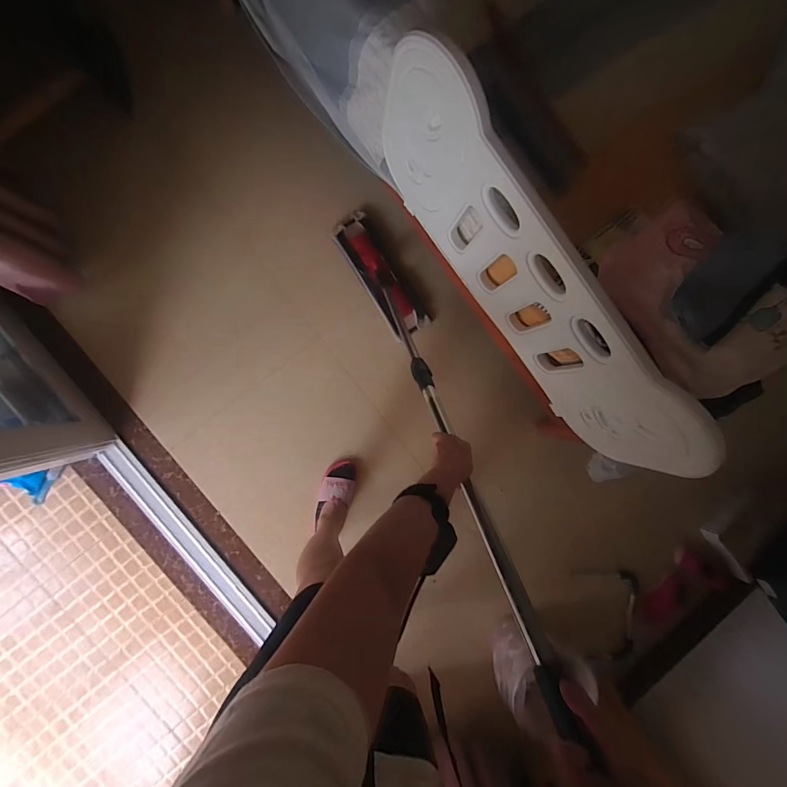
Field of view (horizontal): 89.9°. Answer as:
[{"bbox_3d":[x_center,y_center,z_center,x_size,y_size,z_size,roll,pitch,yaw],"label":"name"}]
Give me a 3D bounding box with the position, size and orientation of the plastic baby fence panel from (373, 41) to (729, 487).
[{"bbox_3d":[0.255,-0.206,0.756,0.031,0.372,0.841,-37,95,-6],"label":"plastic baby fence panel"}]

